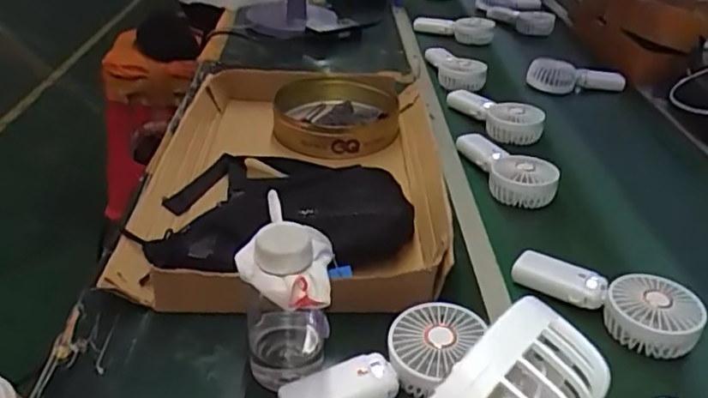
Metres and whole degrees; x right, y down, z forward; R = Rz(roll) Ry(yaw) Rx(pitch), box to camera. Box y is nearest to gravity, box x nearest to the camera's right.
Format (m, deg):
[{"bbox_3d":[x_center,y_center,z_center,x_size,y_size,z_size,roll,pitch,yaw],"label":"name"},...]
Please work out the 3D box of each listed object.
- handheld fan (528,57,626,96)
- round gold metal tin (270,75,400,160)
[{"bbox_3d":[0.434,-0.231,1.184,0.203,0.069,0.059,-2,30,-11],"label":"handheld fan"},{"bbox_3d":[-0.028,-0.127,0.922,0.191,0.060,0.177,3,29,-2],"label":"round gold metal tin"}]

